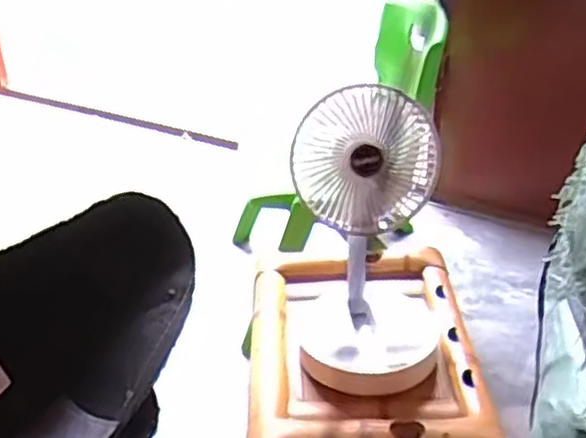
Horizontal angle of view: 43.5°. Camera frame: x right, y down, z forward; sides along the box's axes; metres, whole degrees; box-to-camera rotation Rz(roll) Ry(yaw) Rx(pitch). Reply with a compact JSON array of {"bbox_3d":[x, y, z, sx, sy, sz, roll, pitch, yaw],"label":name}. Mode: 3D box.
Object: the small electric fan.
[{"bbox_3d":[0.096,0.030,0.838,0.152,0.296,0.228,5,31,10],"label":"small electric fan"}]

